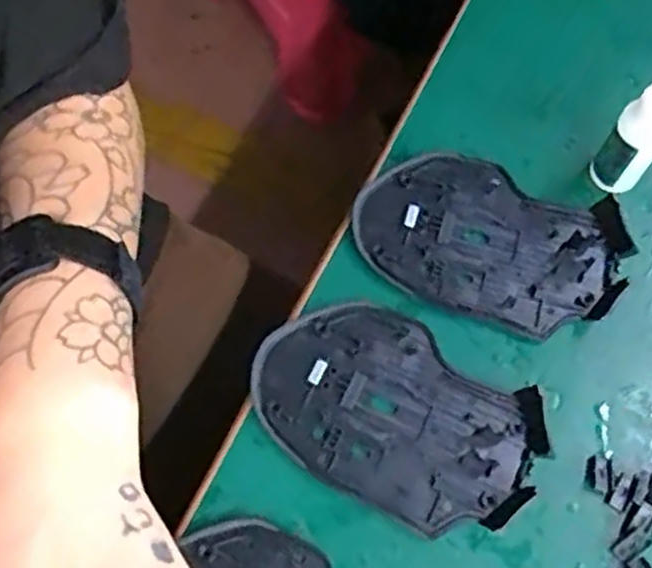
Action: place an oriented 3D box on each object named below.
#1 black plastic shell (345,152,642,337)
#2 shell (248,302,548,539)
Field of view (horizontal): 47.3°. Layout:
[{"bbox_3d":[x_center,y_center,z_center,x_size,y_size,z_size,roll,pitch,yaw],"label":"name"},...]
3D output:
[{"bbox_3d":[0.071,-0.021,0.327,0.114,0.011,0.071,22,69,6],"label":"black plastic shell"},{"bbox_3d":[0.027,0.051,0.299,0.113,0.010,0.072,29,70,8],"label":"shell"}]

